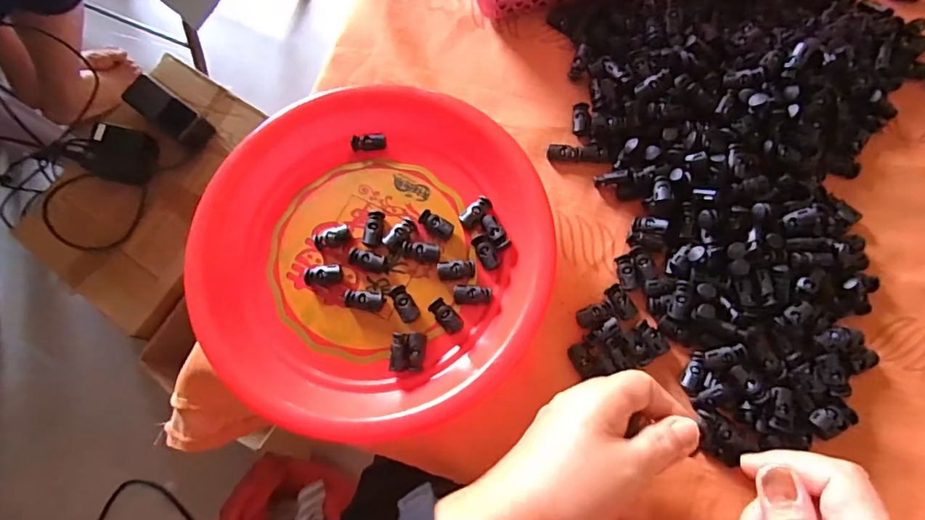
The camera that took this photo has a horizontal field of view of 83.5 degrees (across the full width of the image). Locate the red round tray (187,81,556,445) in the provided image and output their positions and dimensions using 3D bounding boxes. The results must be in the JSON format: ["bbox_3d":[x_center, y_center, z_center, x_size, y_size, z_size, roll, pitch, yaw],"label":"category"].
[{"bbox_3d":[-0.066,-0.009,0.381,0.256,0.037,0.244,-2,73,5],"label":"red round tray"}]

